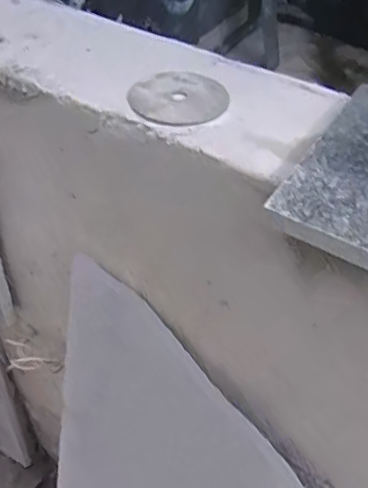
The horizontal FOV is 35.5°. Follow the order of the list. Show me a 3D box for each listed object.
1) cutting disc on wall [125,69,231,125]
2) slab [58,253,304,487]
[{"bbox_3d":[-0.005,-0.140,0.547,0.091,0.005,0.088,1,45,-1],"label":"cutting disc on wall"},{"bbox_3d":[0.057,0.459,0.833,0.586,0.796,0.047,25,35,22],"label":"slab"}]

